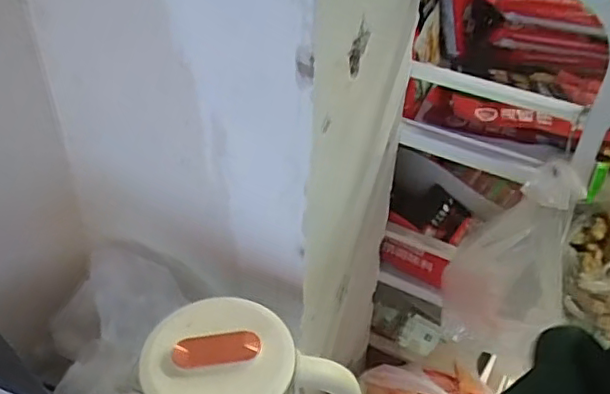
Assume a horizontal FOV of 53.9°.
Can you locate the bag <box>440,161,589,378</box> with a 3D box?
[{"bbox_3d":[0.248,0.100,0.748,0.138,0.319,0.058,21,42,21],"label":"bag"}]

